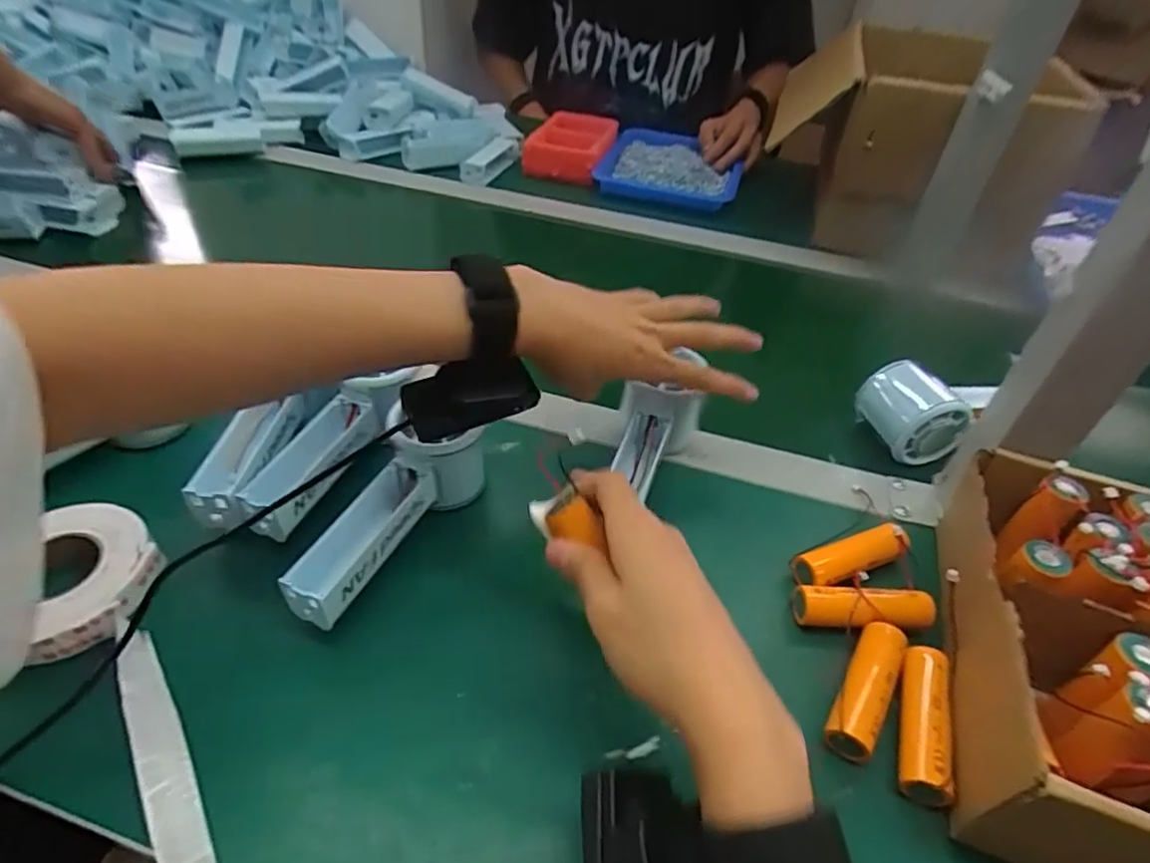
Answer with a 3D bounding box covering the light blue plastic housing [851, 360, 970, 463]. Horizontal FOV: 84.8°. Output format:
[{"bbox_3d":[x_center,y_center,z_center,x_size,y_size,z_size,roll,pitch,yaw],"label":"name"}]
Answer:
[{"bbox_3d":[0.244,-0.018,0.461,0.057,0.063,0.057,-5,44,-12],"label":"light blue plastic housing"}]

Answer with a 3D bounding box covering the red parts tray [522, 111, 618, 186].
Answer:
[{"bbox_3d":[-0.003,-0.384,0.852,0.103,0.051,0.155,12,43,7],"label":"red parts tray"}]

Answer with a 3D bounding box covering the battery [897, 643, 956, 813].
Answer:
[{"bbox_3d":[0.169,0.141,0.308,0.020,0.025,0.071,18,44,13],"label":"battery"}]

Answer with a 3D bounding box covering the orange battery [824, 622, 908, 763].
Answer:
[{"bbox_3d":[0.148,0.131,0.320,0.023,0.020,0.072,27,46,21],"label":"orange battery"}]

